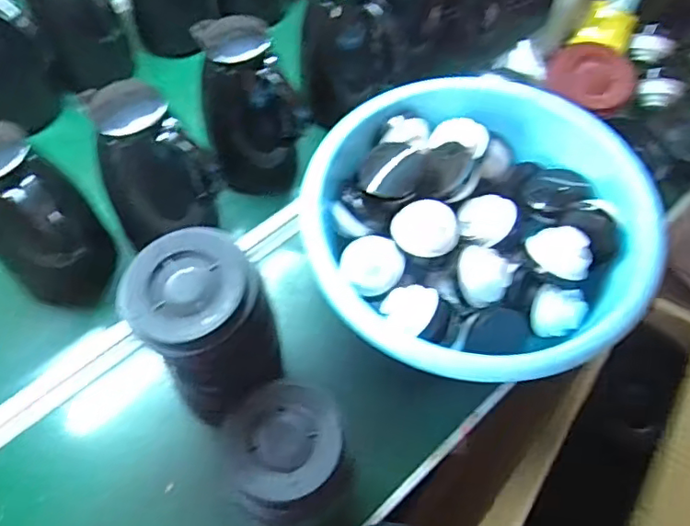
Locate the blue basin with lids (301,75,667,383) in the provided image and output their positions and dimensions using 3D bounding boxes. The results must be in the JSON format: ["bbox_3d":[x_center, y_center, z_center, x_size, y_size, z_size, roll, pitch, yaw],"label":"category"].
[{"bbox_3d":[0.154,-0.038,0.682,0.345,0.110,0.358,0,60,0],"label":"blue basin with lids"}]

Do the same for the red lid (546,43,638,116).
[{"bbox_3d":[0.366,-0.277,0.864,0.125,0.027,0.134,0,60,0],"label":"red lid"}]

